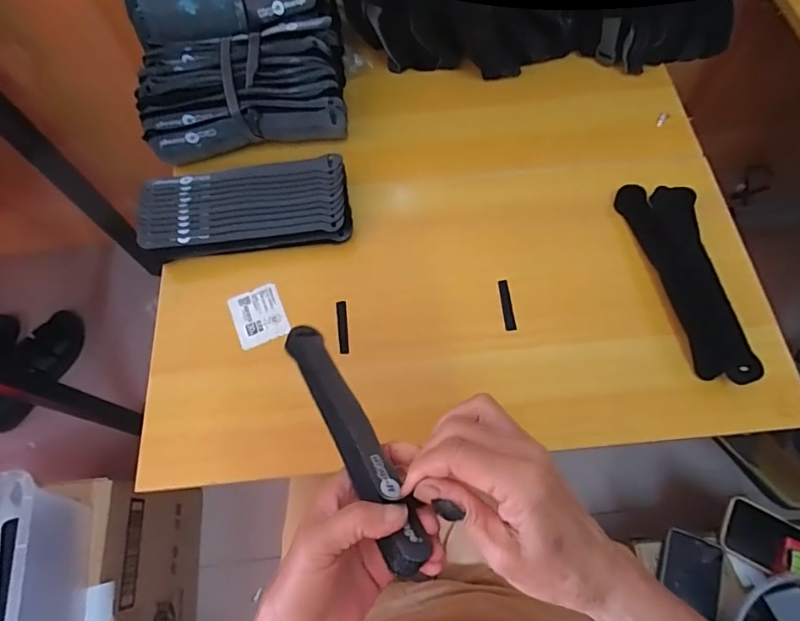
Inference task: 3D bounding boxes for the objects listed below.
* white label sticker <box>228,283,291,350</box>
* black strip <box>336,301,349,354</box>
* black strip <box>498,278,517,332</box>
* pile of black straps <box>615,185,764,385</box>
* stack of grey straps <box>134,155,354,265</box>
[{"bbox_3d":[-0.138,0.005,0.472,0.049,0.004,0.057,-23,68,-7],"label":"white label sticker"},{"bbox_3d":[-0.056,0.016,0.465,0.010,0.004,0.055,-7,68,0],"label":"black strip"},{"bbox_3d":[0.105,-0.005,0.470,0.010,0.004,0.054,-5,68,1],"label":"black strip"},{"bbox_3d":[0.269,-0.033,0.459,0.067,0.037,0.208,-4,68,1],"label":"pile of black straps"},{"bbox_3d":[-0.153,-0.101,0.493,0.201,0.052,0.087,-9,68,-1],"label":"stack of grey straps"}]

